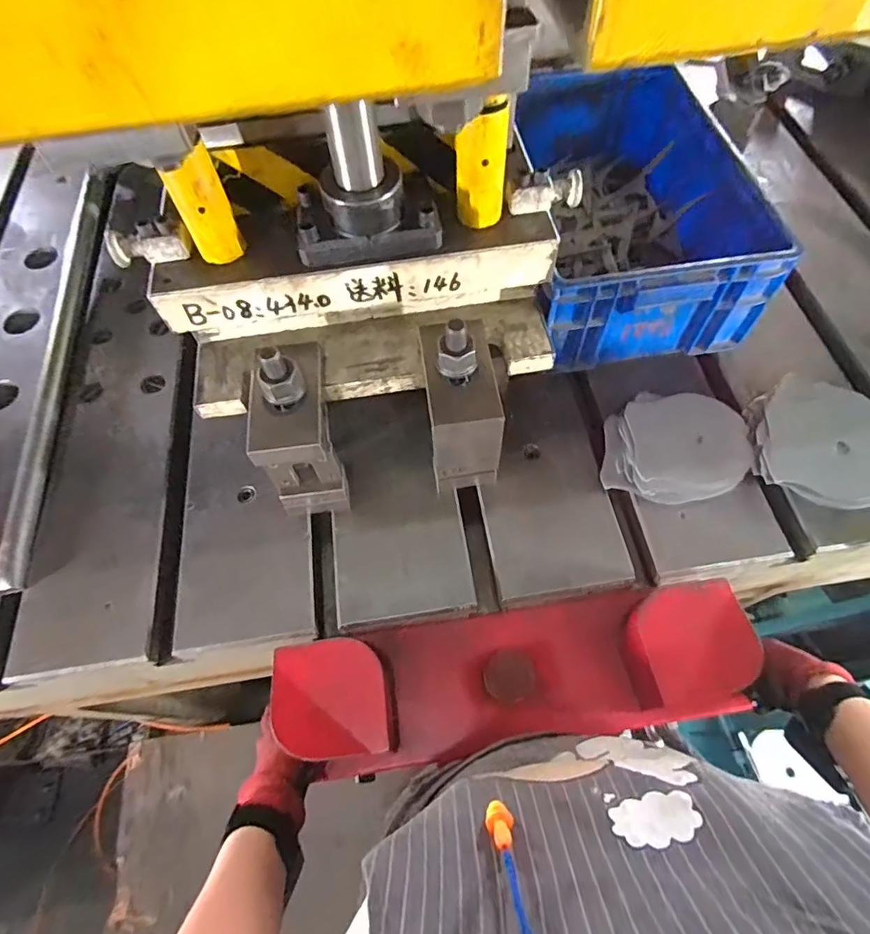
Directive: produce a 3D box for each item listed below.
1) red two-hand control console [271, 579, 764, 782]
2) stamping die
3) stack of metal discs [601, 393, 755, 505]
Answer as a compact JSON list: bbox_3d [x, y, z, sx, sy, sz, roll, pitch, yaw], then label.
[{"bbox_3d":[0.086,0.233,0.590,0.499,0.116,0.156,-8,62,-9],"label":"red two-hand control console"},{"bbox_3d":[-0.085,-0.233,0.575,0.476,0.273,0.211,-10,62,-3],"label":"stamping die"},{"bbox_3d":[0.311,-0.022,0.676,0.171,0.082,0.139,9,63,7],"label":"stack of metal discs"}]

